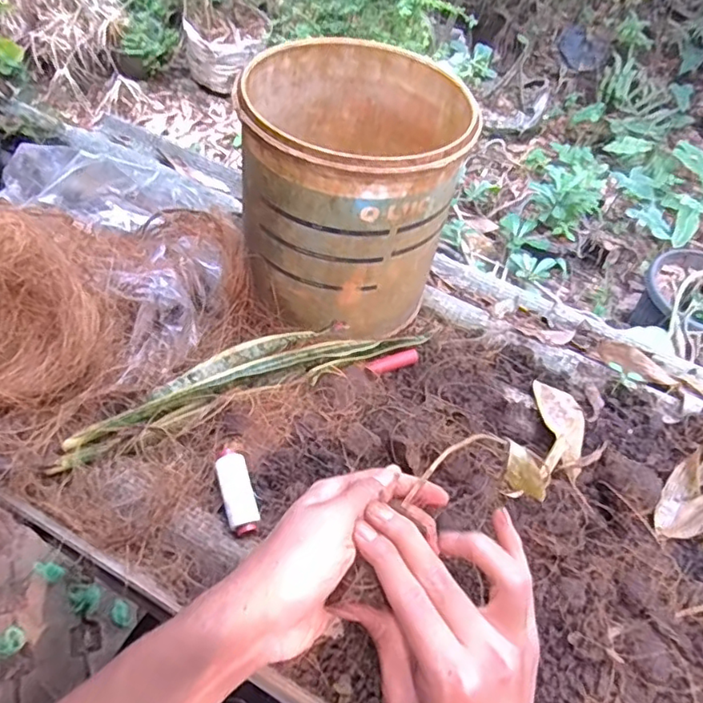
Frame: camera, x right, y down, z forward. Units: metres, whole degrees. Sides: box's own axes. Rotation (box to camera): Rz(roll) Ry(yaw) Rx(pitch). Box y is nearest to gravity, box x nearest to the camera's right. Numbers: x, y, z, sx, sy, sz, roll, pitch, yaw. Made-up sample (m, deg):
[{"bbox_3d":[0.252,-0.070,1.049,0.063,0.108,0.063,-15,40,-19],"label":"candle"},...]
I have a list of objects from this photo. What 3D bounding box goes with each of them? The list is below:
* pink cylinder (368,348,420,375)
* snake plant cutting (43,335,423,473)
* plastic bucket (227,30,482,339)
[{"bbox_3d":[0.037,0.009,0.506,0.046,0.007,0.011,-16,57,-16],"label":"pink cylinder"},{"bbox_3d":[-0.080,0.021,0.467,0.290,0.026,0.047,-20,58,-19],"label":"snake plant cutting"},{"bbox_3d":[0.000,-0.140,0.491,0.163,0.166,0.189,2,54,-4],"label":"plastic bucket"}]

